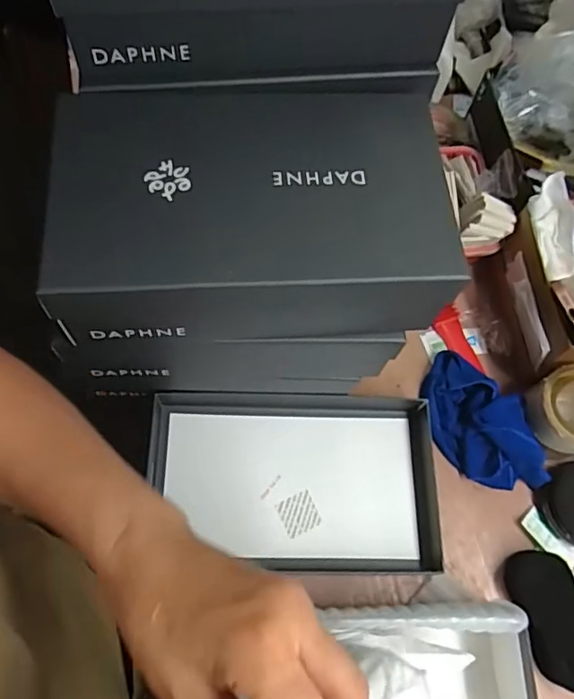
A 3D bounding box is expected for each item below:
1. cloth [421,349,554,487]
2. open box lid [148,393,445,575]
[{"bbox_3d":[0.216,0.083,0.636,0.089,0.053,0.178,-26,71,-13],"label":"cloth"},{"bbox_3d":[0.006,0.144,0.614,0.309,0.040,0.180,2,67,-2],"label":"open box lid"}]

